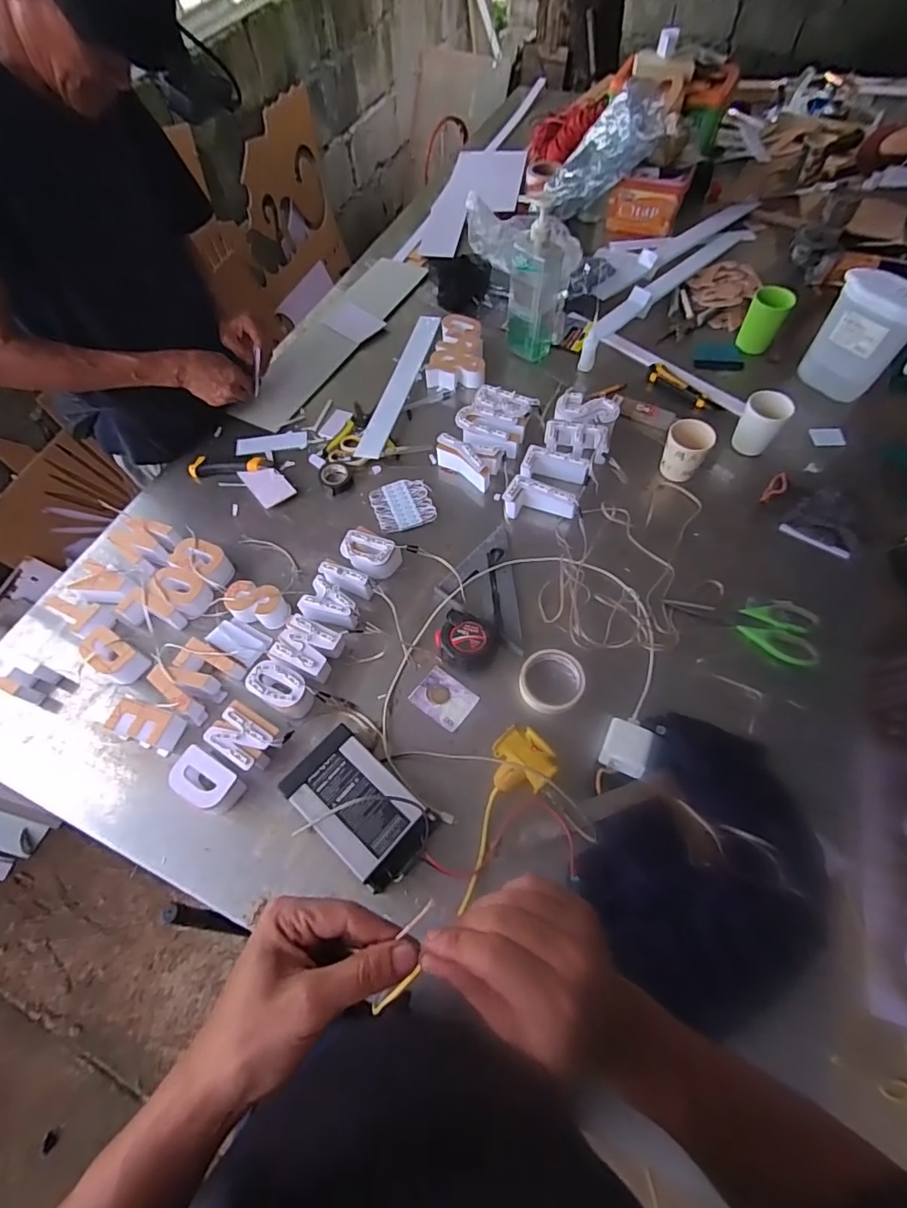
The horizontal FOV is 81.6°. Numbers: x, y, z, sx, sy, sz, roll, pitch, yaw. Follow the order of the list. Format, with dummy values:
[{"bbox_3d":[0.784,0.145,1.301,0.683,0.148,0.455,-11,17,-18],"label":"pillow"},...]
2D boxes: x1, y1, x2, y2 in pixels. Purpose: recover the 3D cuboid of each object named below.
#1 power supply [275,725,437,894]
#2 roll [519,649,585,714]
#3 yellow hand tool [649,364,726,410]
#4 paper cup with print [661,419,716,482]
[{"bbox_3d":[-0.120,0.252,0.660,0.188,0.047,0.111,37,69,20],"label":"power supply"},{"bbox_3d":[0.138,0.108,0.737,0.089,0.021,0.089,0,62,1],"label":"roll"},{"bbox_3d":[0.453,-0.420,1.036,0.027,0.029,0.168,-36,67,-16],"label":"yellow hand tool"},{"bbox_3d":[0.393,-0.258,0.901,0.071,0.093,0.065,0,62,1],"label":"paper cup with print"}]

